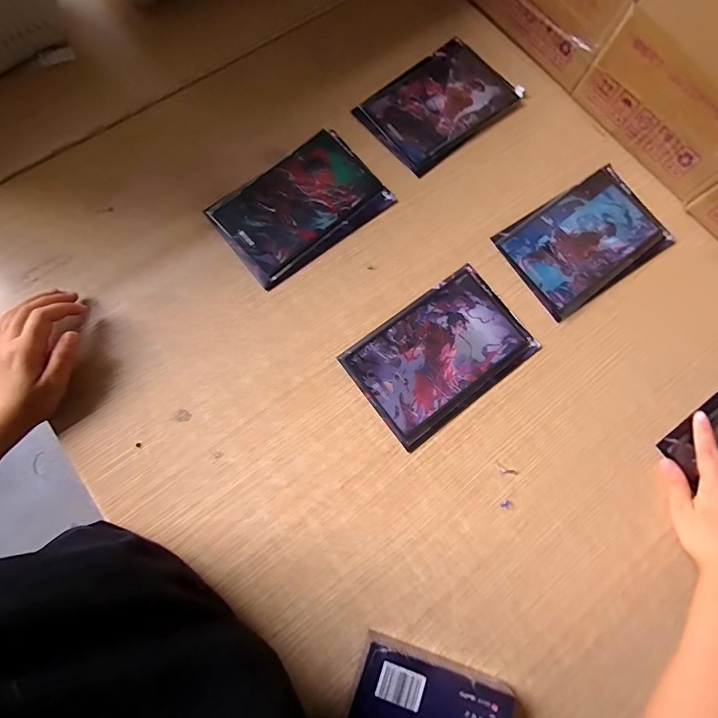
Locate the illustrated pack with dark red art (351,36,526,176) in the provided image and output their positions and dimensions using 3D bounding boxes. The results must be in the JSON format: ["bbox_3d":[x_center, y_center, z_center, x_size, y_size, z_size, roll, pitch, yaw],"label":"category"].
[{"bbox_3d":[0.100,-0.323,0.495,0.185,0.010,0.125,-42,81,-10],"label":"illustrated pack with dark red art"}]

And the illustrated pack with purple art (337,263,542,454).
[{"bbox_3d":[0.088,-0.007,0.421,0.184,0.007,0.122,-37,80,-9],"label":"illustrated pack with purple art"}]

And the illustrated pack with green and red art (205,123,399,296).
[{"bbox_3d":[-0.067,-0.178,0.454,0.183,0.010,0.126,-38,80,-10],"label":"illustrated pack with green and red art"}]

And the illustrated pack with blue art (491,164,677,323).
[{"bbox_3d":[0.266,-0.141,0.459,0.186,0.006,0.122,-33,80,-9],"label":"illustrated pack with blue art"}]

